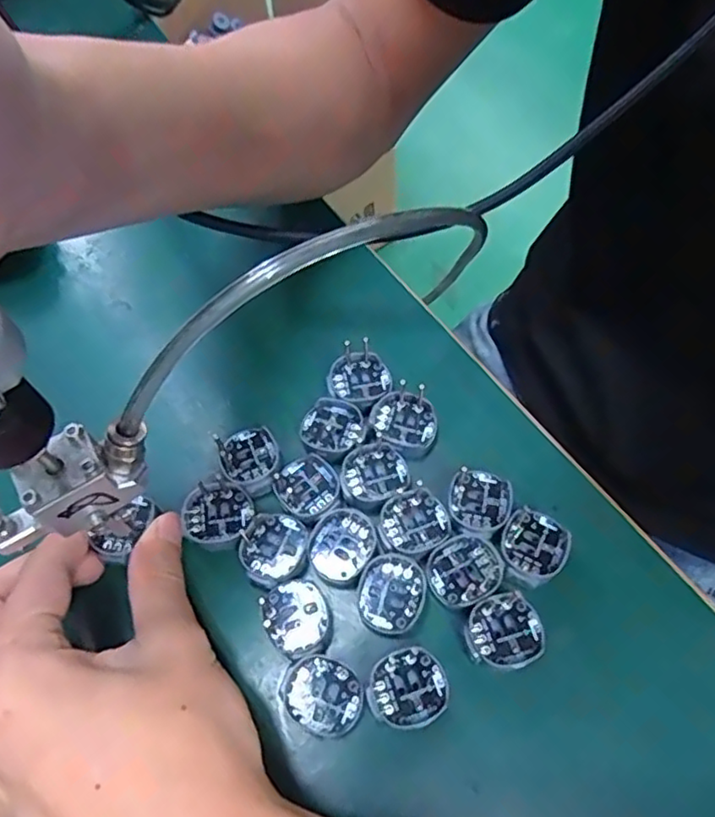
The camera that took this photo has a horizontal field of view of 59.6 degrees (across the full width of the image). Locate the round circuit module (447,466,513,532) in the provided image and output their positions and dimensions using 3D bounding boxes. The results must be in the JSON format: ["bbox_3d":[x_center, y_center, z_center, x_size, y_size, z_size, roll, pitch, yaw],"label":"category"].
[{"bbox_3d":[0.049,0.036,0.249,0.024,0.004,0.025,-1,63,2],"label":"round circuit module"}]

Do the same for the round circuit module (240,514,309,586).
[{"bbox_3d":[-0.033,0.054,0.244,0.025,0.004,0.027,-1,63,2],"label":"round circuit module"}]

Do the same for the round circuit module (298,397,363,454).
[{"bbox_3d":[-0.012,0.007,0.268,0.026,0.004,0.024,-1,63,2],"label":"round circuit module"}]

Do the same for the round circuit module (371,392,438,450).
[{"bbox_3d":[0.021,0.004,0.267,0.027,0.004,0.025,-1,63,2],"label":"round circuit module"}]

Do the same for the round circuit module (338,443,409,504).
[{"bbox_3d":[0.007,0.026,0.256,0.027,0.004,0.024,-13,63,-4],"label":"round circuit module"}]

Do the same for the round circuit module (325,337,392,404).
[{"bbox_3d":[0.000,-0.015,0.279,0.027,0.005,0.029,-1,63,2],"label":"round circuit module"}]

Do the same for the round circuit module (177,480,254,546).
[{"bbox_3d":[-0.057,0.041,0.251,0.028,0.004,0.025,-15,63,-5],"label":"round circuit module"}]

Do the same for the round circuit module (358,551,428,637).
[{"bbox_3d":[0.013,0.069,0.234,0.024,0.004,0.029,11,64,8],"label":"round circuit module"}]

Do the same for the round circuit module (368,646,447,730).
[{"bbox_3d":[0.018,0.098,0.219,0.027,0.004,0.025,-37,67,-15],"label":"round circuit module"}]

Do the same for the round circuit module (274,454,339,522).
[{"bbox_3d":[-0.020,0.032,0.255,0.024,0.004,0.027,-37,67,-15],"label":"round circuit module"}]

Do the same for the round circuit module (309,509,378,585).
[{"bbox_3d":[-0.006,0.054,0.244,0.025,0.004,0.028,19,66,12],"label":"round circuit module"}]

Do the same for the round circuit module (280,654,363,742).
[{"bbox_3d":[-0.013,0.101,0.220,0.024,0.004,0.028,-38,67,-15],"label":"round circuit module"}]

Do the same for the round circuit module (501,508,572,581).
[{"bbox_3d":[0.068,0.052,0.240,0.024,0.004,0.025,-1,63,2],"label":"round circuit module"}]

